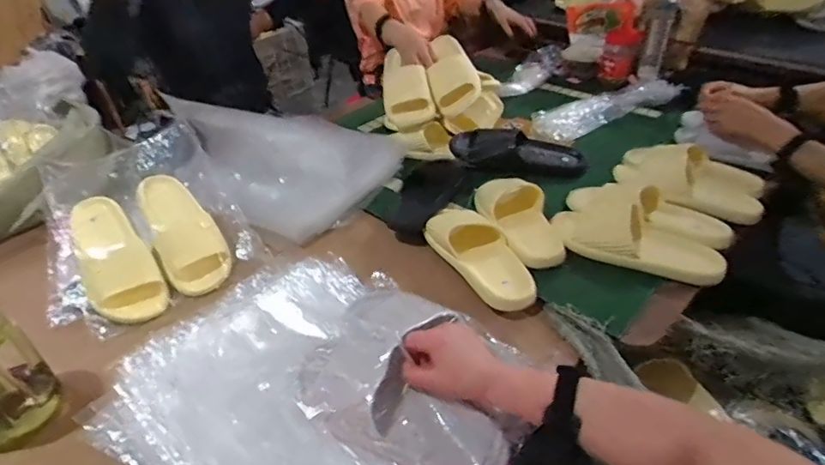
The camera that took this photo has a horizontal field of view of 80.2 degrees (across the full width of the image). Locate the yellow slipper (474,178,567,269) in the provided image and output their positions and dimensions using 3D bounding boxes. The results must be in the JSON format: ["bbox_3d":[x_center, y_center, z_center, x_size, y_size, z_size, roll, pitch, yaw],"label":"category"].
[{"bbox_3d":[0.191,-0.023,0.865,0.102,0.063,0.222,-10,39,-7],"label":"yellow slipper"}]

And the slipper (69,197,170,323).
[{"bbox_3d":[-0.483,0.031,0.784,0.098,0.062,0.255,-27,63,-25],"label":"slipper"}]

